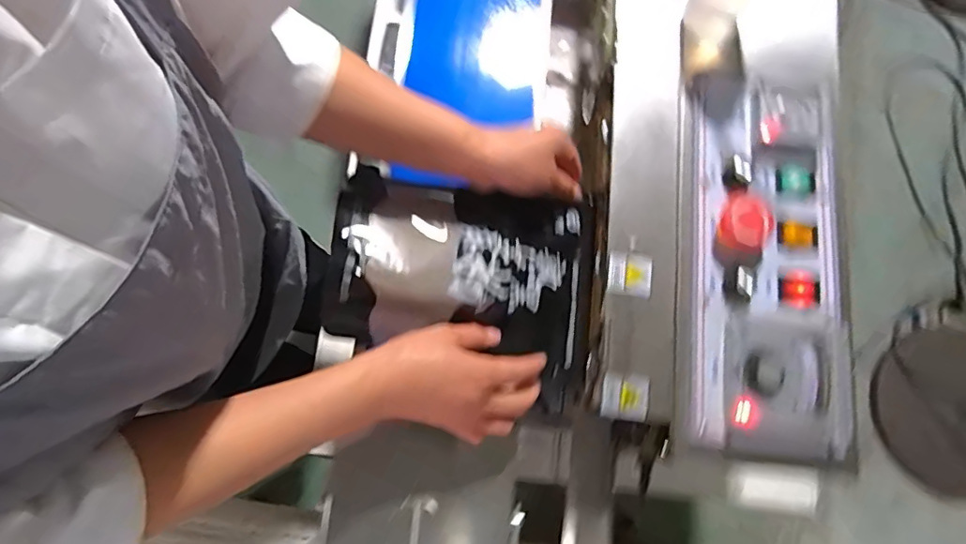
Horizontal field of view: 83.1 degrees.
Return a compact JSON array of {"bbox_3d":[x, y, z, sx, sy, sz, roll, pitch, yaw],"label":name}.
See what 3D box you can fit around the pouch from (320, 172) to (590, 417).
[{"bbox_3d":[-0.017,0.013,0.473,0.222,0.037,0.174,8,81,-11],"label":"pouch"}]

